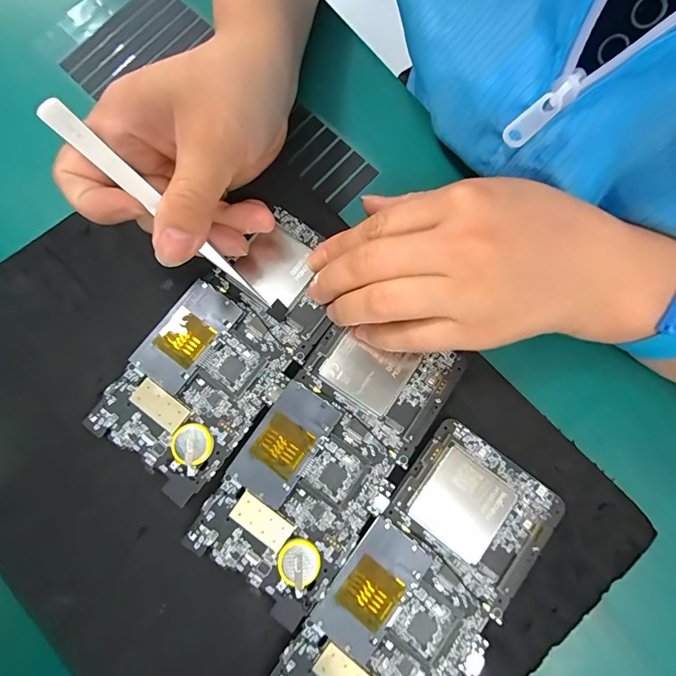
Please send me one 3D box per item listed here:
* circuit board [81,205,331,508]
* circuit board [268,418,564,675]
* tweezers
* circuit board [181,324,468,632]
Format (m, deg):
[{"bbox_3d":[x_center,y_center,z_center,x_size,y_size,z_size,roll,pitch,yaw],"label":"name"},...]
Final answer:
[{"bbox_3d":[-0.058,0.001,0.210,0.075,0.009,0.152,32,79,7],"label":"circuit board"},{"bbox_3d":[0.040,0.121,0.189,0.073,0.006,0.152,38,80,8],"label":"circuit board"},{"bbox_3d":[-0.081,-0.058,0.189,0.122,0.004,0.010,44,78,-27],"label":"tweezers"},{"bbox_3d":[-0.004,0.058,0.201,0.071,0.006,0.146,34,79,7],"label":"circuit board"}]

